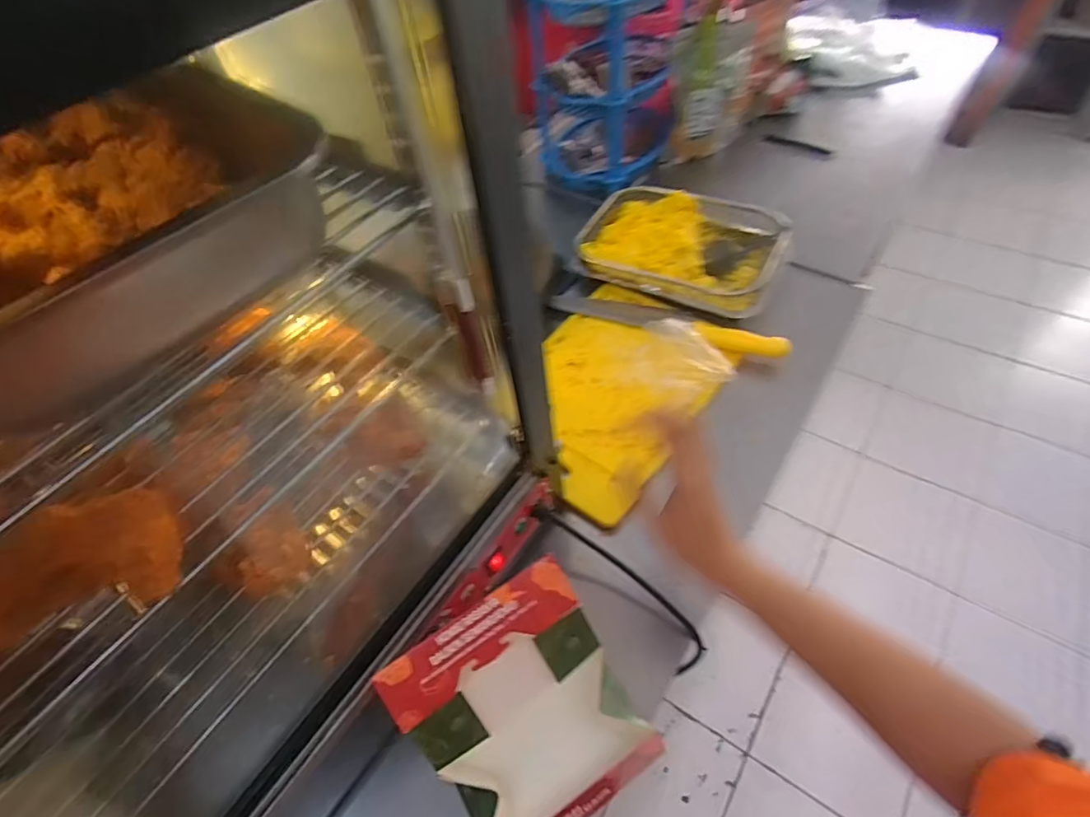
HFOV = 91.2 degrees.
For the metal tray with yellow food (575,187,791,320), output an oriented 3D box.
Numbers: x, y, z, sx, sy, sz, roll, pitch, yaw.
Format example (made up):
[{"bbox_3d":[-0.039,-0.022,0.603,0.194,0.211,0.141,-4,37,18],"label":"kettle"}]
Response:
[{"bbox_3d":[0.216,-0.254,0.840,0.292,0.064,0.226,20,57,19],"label":"metal tray with yellow food"}]

